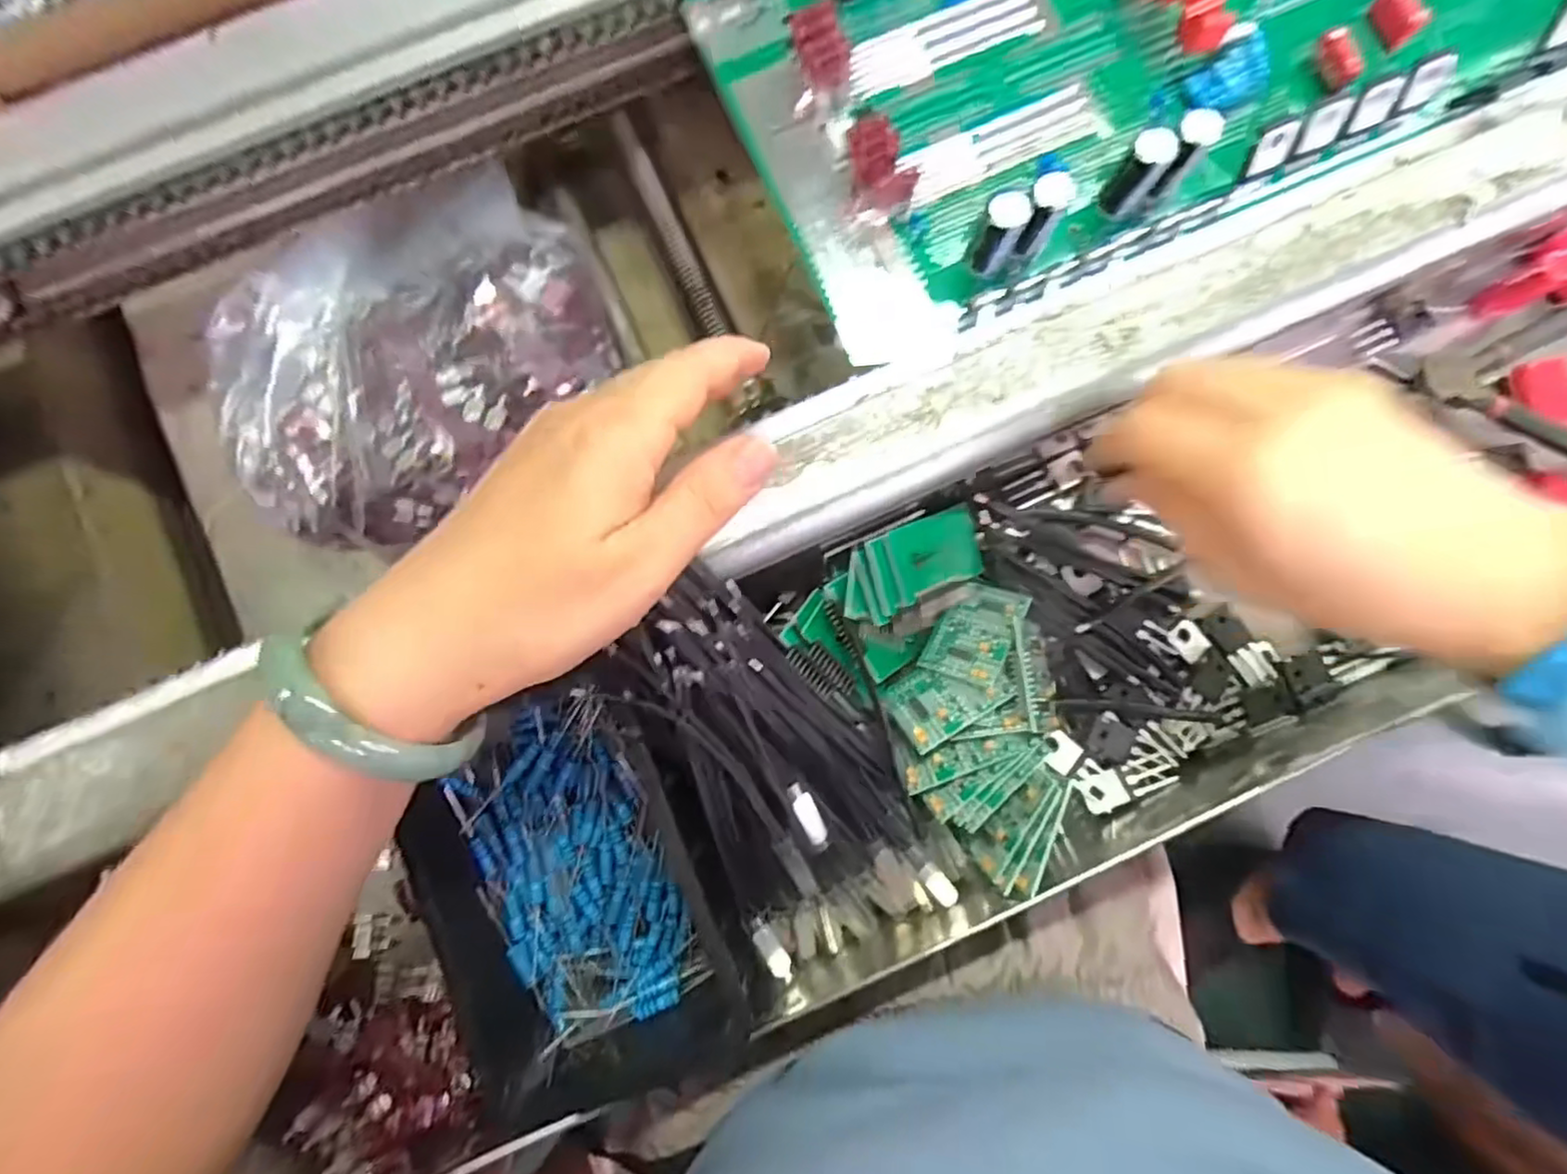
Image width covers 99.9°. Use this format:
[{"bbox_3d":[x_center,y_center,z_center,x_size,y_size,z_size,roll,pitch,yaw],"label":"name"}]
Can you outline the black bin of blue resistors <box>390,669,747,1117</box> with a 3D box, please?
[{"bbox_3d":[-0.077,0.115,0.249,0.100,0.049,0.157,-19,85,-3],"label":"black bin of blue resistors"}]

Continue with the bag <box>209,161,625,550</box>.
[{"bbox_3d":[-0.173,-0.107,0.308,0.179,0.027,0.142,-40,86,-4],"label":"bag"}]

